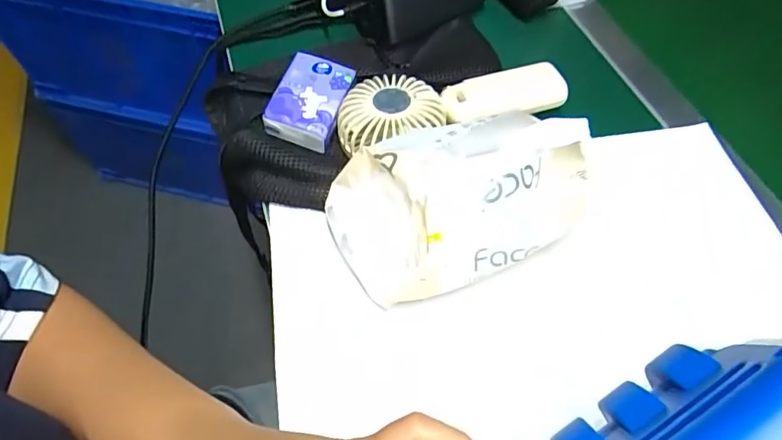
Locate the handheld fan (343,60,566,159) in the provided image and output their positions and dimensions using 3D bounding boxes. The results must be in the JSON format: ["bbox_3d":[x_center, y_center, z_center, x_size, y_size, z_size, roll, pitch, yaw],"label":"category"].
[{"bbox_3d":[0.054,-0.101,0.422,0.204,0.039,0.068,-16,60,-12],"label":"handheld fan"}]

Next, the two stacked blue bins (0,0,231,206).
[{"bbox_3d":[-0.518,-0.403,1.153,0.512,0.536,0.453,8,58,3],"label":"two stacked blue bins"}]

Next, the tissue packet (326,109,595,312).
[{"bbox_3d":[0.045,-0.016,0.327,0.173,0.087,0.127,-2,58,-3],"label":"tissue packet"}]

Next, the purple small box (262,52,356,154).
[{"bbox_3d":[-0.068,-0.099,0.412,0.052,0.023,0.077,14,59,7],"label":"purple small box"}]

